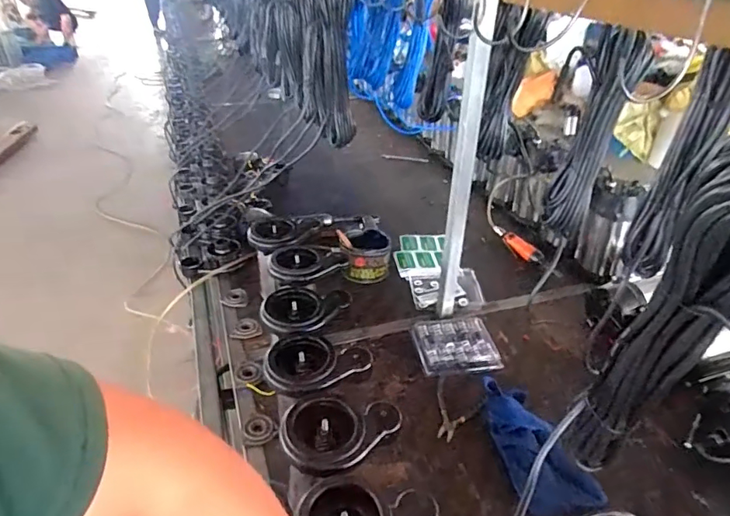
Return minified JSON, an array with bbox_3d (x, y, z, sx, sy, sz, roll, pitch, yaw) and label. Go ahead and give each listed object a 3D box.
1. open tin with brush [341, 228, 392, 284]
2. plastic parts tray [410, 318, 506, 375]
[{"bbox_3d":[0.001,-0.007,1.324,0.124,0.094,0.134,0,33,-4],"label":"open tin with brush"},{"bbox_3d":[0.197,0.188,1.087,0.170,0.025,0.141,-3,34,-7],"label":"plastic parts tray"}]

